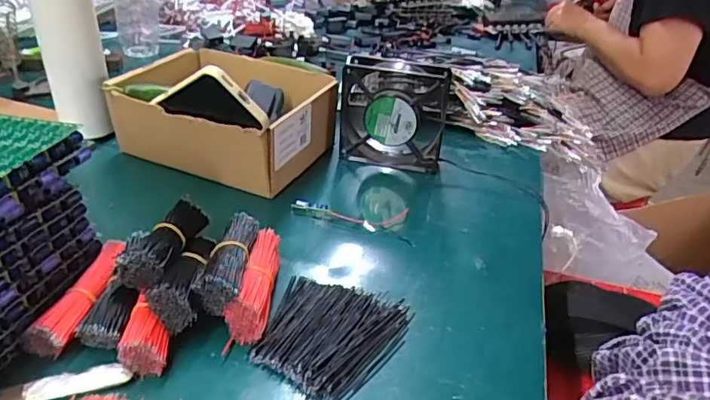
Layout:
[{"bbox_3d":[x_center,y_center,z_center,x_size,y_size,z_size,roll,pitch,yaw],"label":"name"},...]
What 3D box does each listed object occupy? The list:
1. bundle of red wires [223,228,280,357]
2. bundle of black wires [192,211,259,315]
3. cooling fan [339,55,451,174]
[{"bbox_3d":[-0.081,0.066,0.433,0.030,0.033,0.111,3,31,-2],"label":"bundle of red wires"},{"bbox_3d":[-0.099,0.044,0.430,0.032,0.025,0.100,5,31,1],"label":"bundle of black wires"},{"bbox_3d":[0.044,-0.101,0.628,0.124,0.117,0.036,12,31,12],"label":"cooling fan"}]

